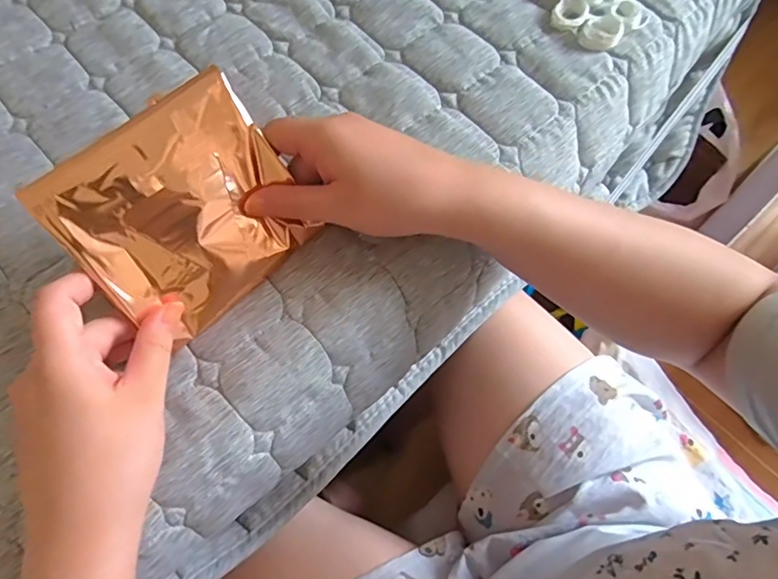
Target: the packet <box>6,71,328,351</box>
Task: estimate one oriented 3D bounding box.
[{"bbox_3d":[-0.117,-0.044,0.310,0.125,0.119,0.008,-42,30,-19],"label":"packet"}]

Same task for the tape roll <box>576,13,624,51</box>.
[{"bbox_3d":[0.171,-0.208,0.421,0.032,0.012,0.031,0,68,0],"label":"tape roll"}]

